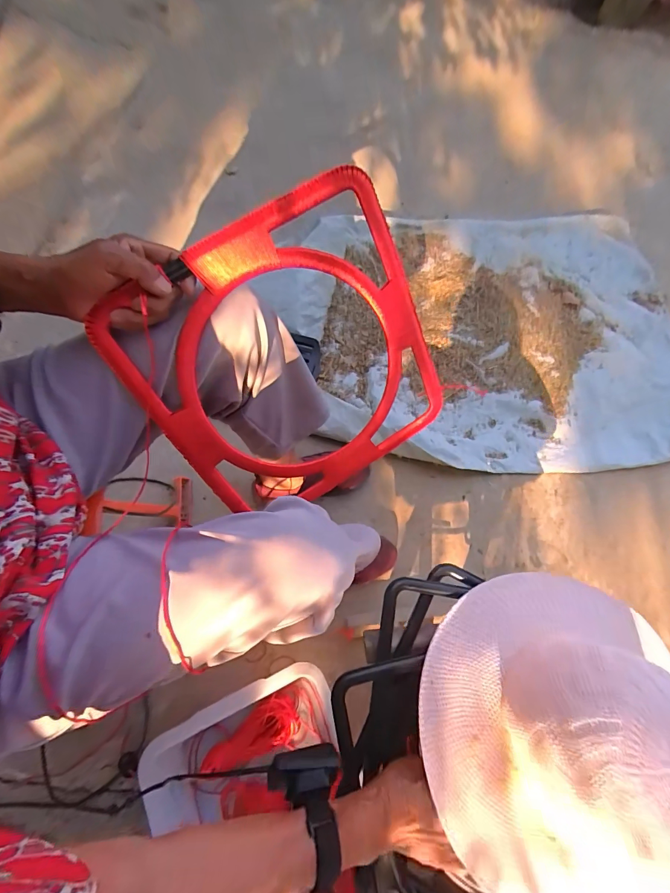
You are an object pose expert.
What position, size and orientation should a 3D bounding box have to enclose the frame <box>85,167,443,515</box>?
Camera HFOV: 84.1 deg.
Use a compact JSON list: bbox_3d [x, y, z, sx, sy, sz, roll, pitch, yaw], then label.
[{"bbox_3d":[-0.045,-0.085,0.450,0.335,0.330,0.020,-32,30,-3],"label":"frame"}]

